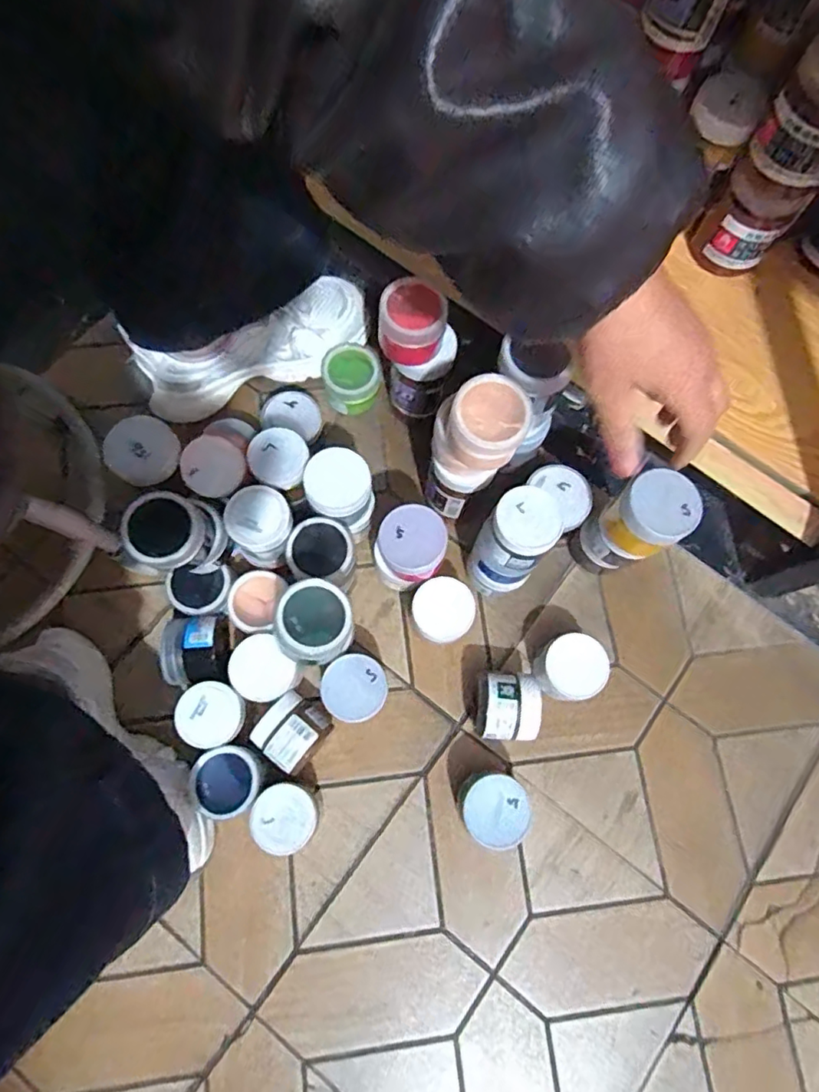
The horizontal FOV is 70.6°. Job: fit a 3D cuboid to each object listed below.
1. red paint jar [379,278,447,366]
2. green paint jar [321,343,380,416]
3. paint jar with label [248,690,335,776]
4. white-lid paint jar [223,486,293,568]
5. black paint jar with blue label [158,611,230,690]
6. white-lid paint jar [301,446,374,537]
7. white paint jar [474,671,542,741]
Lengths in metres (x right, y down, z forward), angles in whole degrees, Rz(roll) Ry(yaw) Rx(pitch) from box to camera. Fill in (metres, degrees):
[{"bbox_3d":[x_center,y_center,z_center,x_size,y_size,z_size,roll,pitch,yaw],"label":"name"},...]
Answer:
[{"bbox_3d":[0.003,-0.206,0.530,0.059,0.053,0.060,1,74,-2],"label":"red paint jar"},{"bbox_3d":[-0.065,-0.188,0.650,0.062,0.051,0.071,-11,74,-5],"label":"green paint jar"},{"bbox_3d":[-0.109,0.174,0.543,0.056,0.056,0.059,38,76,9],"label":"paint jar with label"},{"bbox_3d":[-0.137,-0.018,0.537,0.057,0.061,0.054,1,74,-2],"label":"white-lid paint jar"},{"bbox_3d":[-0.203,0.101,0.556,0.061,0.057,0.067,1,74,-2],"label":"black paint jar with blue label"},{"bbox_3d":[-0.065,-0.050,0.550,0.063,0.065,0.061,1,74,-2],"label":"white-lid paint jar"},{"bbox_3d":[0.092,0.151,0.550,0.058,0.058,0.062,4,73,-1],"label":"white paint jar"}]

